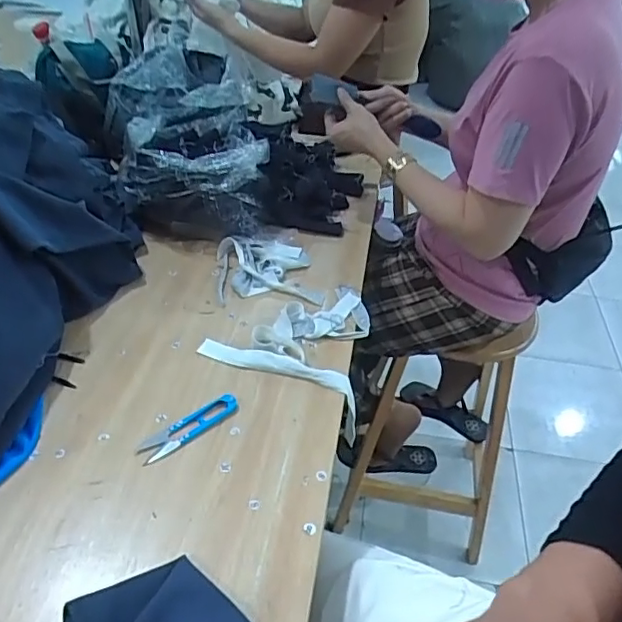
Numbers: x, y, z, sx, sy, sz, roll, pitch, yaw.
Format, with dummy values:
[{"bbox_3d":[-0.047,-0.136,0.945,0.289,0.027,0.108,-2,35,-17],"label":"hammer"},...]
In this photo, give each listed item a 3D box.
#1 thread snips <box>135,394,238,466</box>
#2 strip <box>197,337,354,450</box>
[{"bbox_3d":[-0.133,0.127,0.618,0.118,0.013,0.029,-24,48,-30],"label":"thread snips"},{"bbox_3d":[-0.042,0.097,0.715,0.208,0.102,0.027,14,41,11],"label":"strip"}]

